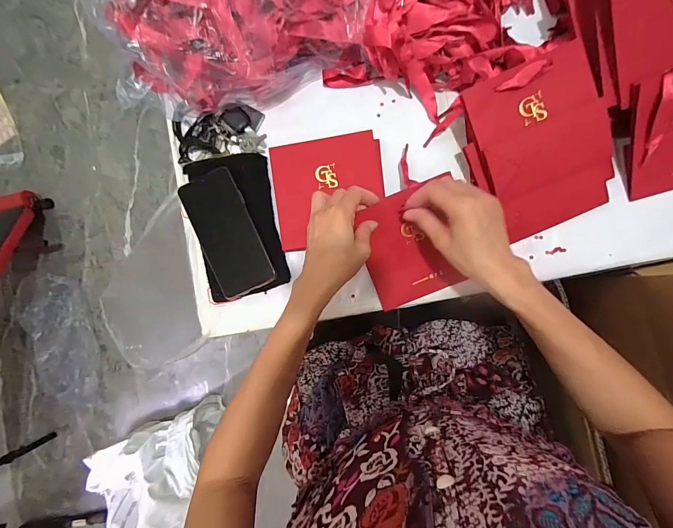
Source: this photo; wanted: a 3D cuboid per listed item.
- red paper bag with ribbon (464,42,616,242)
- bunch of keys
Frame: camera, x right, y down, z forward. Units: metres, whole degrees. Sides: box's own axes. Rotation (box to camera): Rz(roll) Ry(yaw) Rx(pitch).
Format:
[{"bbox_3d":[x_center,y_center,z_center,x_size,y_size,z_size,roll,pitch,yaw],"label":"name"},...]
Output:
[{"bbox_3d":[0.254,-0.143,0.404,0.142,0.012,0.198,-25,105,5],"label":"red paper bag with ribbon"},{"bbox_3d":[-0.171,-0.187,0.478,0.132,0.023,0.070,-5,87,7],"label":"bunch of keys"}]

